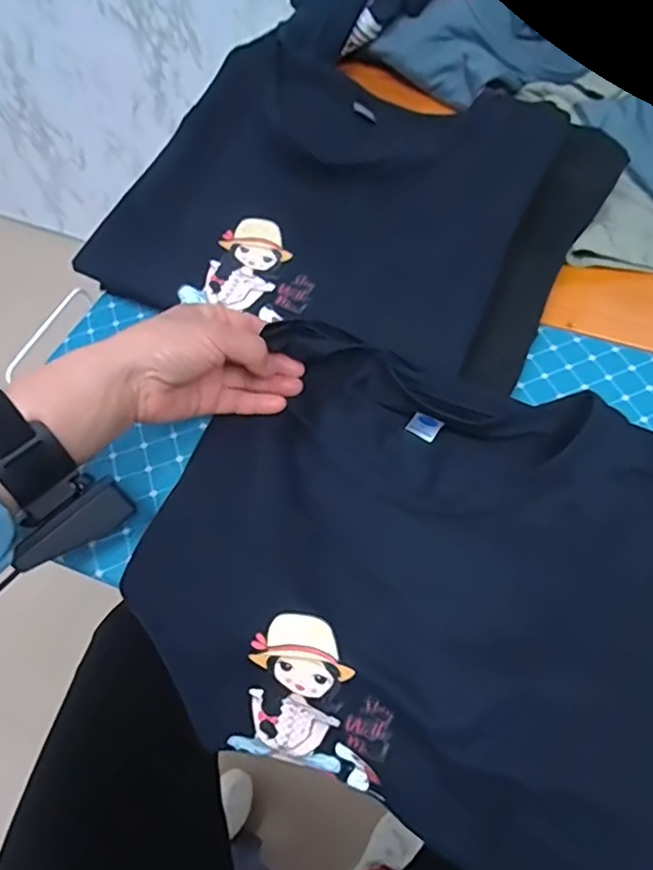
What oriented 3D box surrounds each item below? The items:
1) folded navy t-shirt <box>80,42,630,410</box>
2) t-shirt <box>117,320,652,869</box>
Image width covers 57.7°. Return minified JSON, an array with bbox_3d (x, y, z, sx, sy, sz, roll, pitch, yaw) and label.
[{"bbox_3d":[0.022,-0.185,0.470,0.338,0.038,0.295,25,68,12],"label":"folded navy t-shirt"},{"bbox_3d":[0.058,0.077,0.353,0.306,0.076,0.256,20,57,15],"label":"t-shirt"}]

